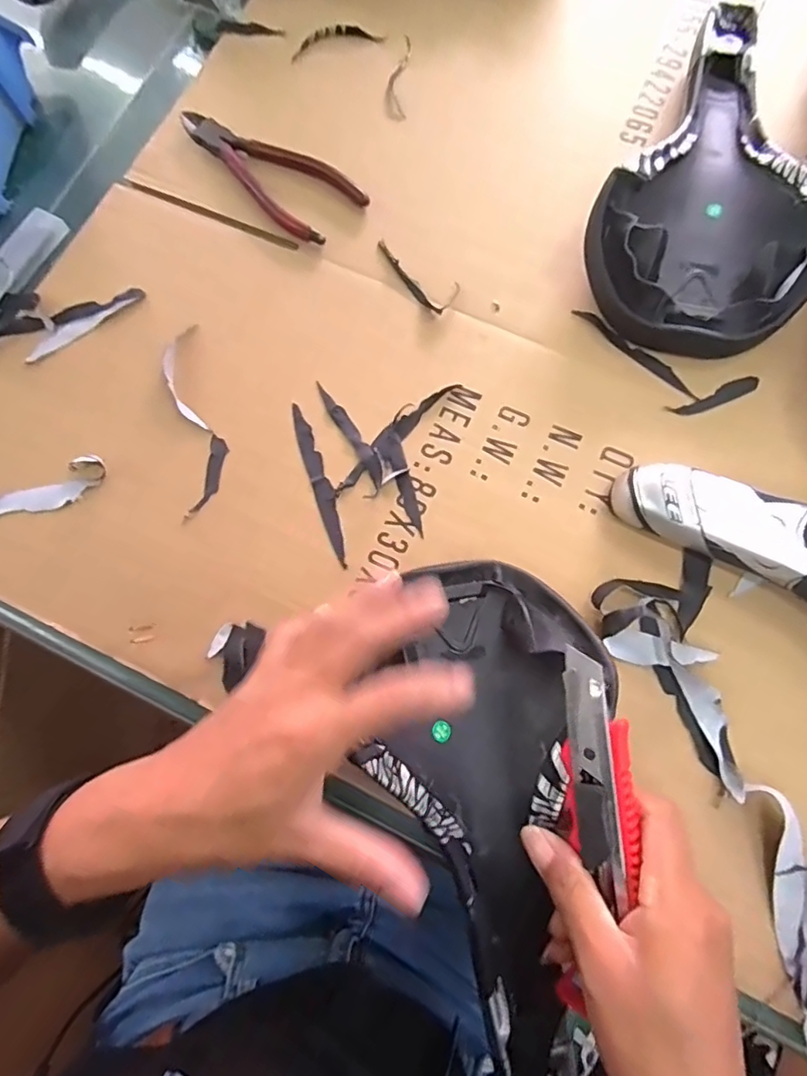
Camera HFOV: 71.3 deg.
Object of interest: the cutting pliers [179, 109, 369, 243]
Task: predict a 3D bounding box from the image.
[{"bbox_3d":[-0.095,-0.267,0.399,0.059,0.008,0.147,-44,79,-8],"label":"cutting pliers"}]

